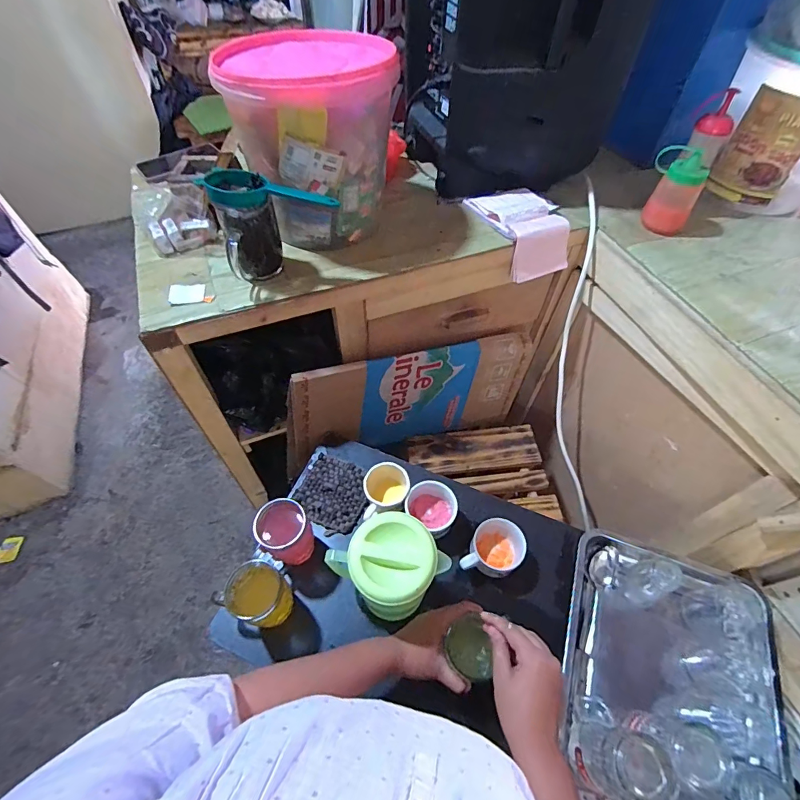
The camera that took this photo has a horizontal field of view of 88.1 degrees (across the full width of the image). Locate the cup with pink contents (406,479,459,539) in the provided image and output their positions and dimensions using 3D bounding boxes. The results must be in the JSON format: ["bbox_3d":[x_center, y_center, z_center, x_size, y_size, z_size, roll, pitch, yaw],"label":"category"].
[{"bbox_3d":[0.057,0.189,0.722,0.086,0.074,0.072,25,59,16],"label":"cup with pink contents"}]

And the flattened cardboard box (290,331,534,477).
[{"bbox_3d":[0.032,0.010,0.893,0.528,0.275,0.022,-12,47,-20],"label":"flattened cardboard box"}]

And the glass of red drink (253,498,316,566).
[{"bbox_3d":[-0.181,0.211,0.655,0.077,0.119,0.072,0,56,0],"label":"glass of red drink"}]

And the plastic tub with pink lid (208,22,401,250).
[{"bbox_3d":[-0.128,-0.397,0.652,0.239,0.228,0.203,2,56,2],"label":"plastic tub with pink lid"}]

